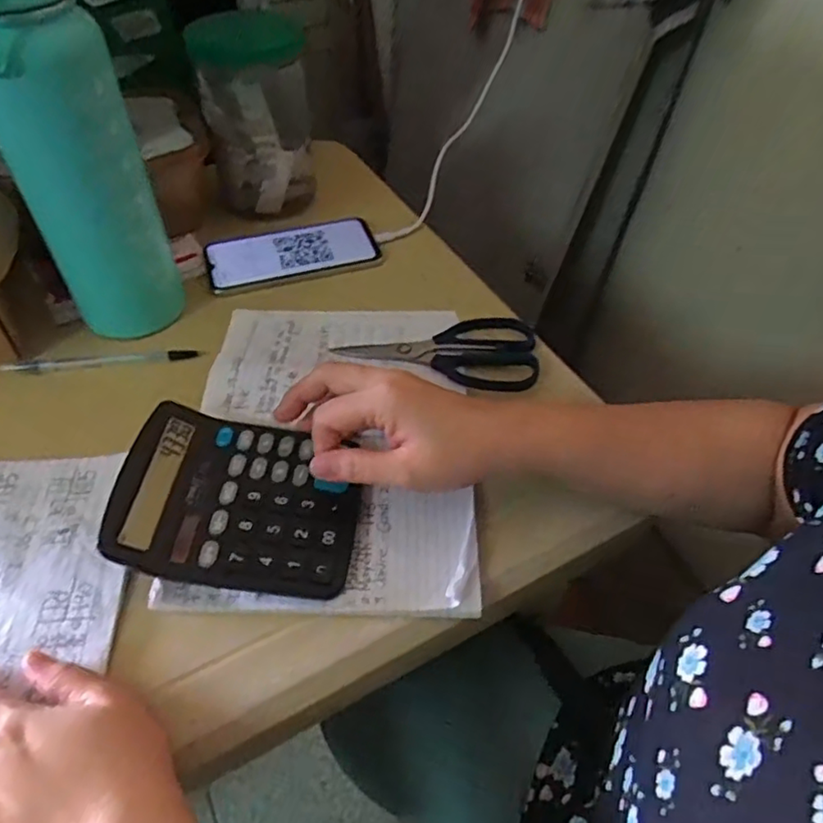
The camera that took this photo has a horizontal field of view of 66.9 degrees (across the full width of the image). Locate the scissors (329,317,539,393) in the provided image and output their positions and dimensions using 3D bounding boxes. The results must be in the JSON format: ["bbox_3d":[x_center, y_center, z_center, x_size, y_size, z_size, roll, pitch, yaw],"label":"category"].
[{"bbox_3d":[0.023,-0.053,0.516,0.159,0.008,0.080,9,49,4],"label":"scissors"}]

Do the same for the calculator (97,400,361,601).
[{"bbox_3d":[-0.107,0.052,0.396,0.140,0.037,0.115,2,47,3],"label":"calculator"}]

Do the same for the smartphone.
[{"bbox_3d":[-0.114,-0.154,0.594,0.157,0.014,0.071,-13,58,-11],"label":"smartphone"}]

